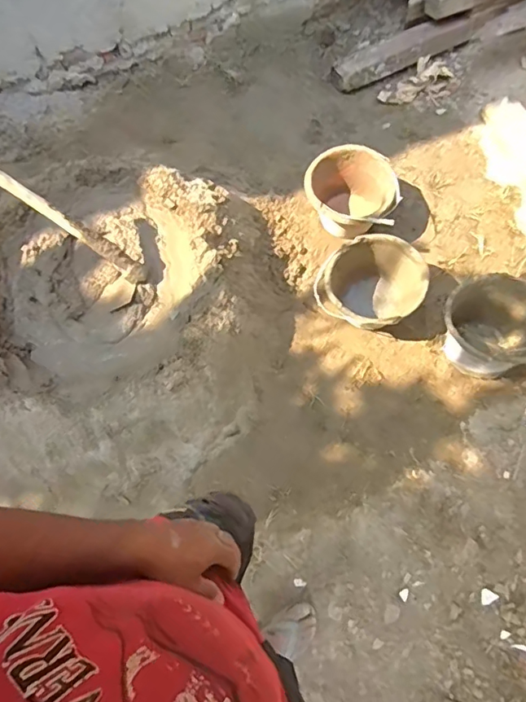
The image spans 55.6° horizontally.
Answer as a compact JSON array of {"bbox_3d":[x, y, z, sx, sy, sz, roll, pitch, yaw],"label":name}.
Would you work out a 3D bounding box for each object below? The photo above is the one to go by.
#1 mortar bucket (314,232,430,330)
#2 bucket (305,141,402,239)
[{"bbox_3d":[0.334,-0.186,1.558,0.286,0.209,0.291,0,69,1],"label":"mortar bucket"},{"bbox_3d":[0.302,-0.518,1.692,0.309,0.203,0.298,0,69,1],"label":"bucket"}]

